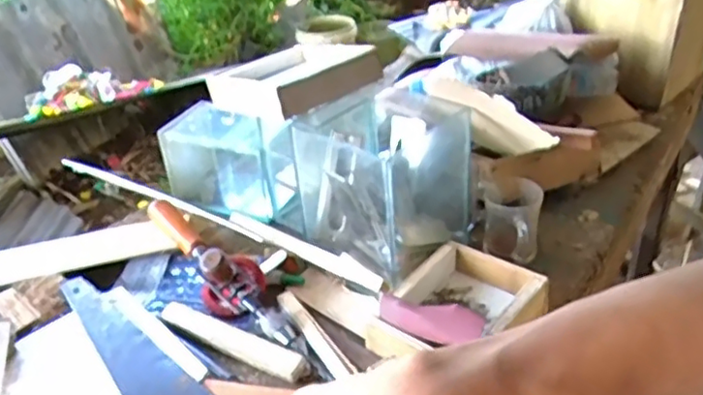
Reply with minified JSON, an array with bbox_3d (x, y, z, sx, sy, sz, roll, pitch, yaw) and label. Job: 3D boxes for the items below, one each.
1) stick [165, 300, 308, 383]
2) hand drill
[{"bbox_3d":[-0.136,0.151,0.704,0.200,0.009,0.033,18,38,29],"label":"stick"},{"bbox_3d":[-0.156,0.077,0.770,0.071,0.070,0.285,-23,38,-28],"label":"hand drill"}]

